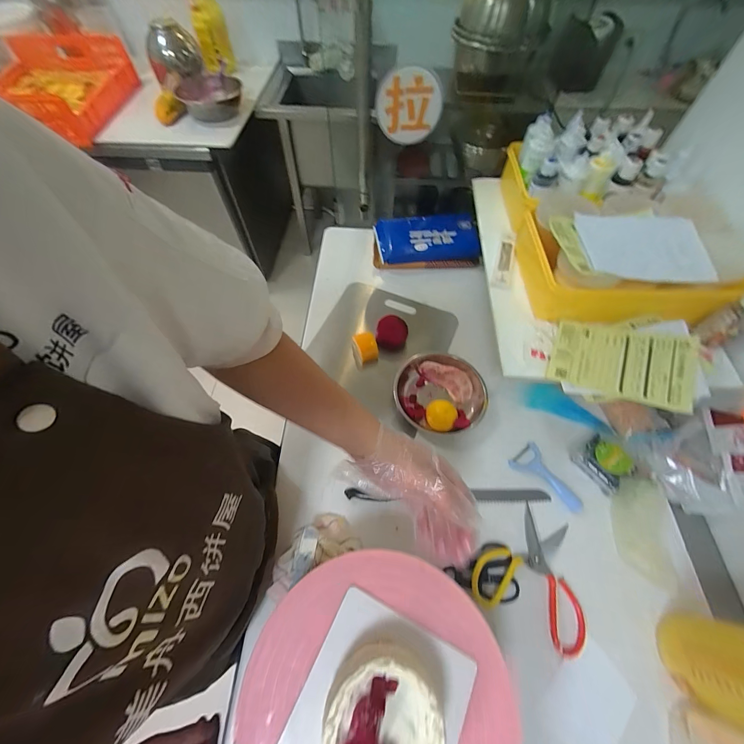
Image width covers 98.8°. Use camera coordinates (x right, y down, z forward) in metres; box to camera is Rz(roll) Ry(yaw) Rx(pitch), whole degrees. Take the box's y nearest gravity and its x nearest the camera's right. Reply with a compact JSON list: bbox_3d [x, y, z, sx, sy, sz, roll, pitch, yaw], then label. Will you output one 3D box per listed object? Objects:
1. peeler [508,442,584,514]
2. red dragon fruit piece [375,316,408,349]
[{"bbox_3d":[0.323,0.198,0.581,0.062,0.014,0.132,-33,65,-18],"label":"peeler"},{"bbox_3d":[0.046,-0.093,0.728,0.071,0.039,0.074,9,60,5],"label":"red dragon fruit piece"}]

